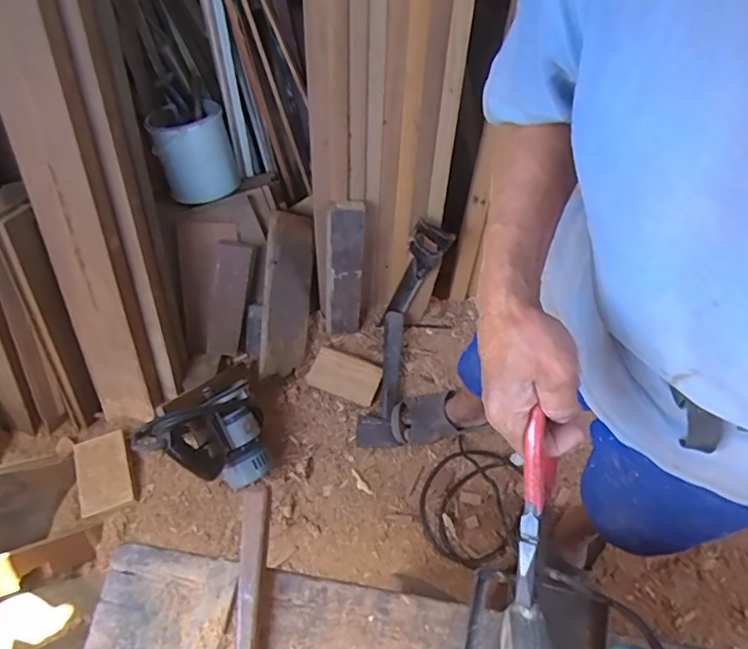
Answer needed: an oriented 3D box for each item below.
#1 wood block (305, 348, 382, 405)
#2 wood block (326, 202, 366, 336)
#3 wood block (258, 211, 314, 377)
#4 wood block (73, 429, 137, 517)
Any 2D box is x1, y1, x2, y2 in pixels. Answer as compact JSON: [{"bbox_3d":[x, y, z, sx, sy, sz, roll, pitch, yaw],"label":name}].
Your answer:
[{"bbox_3d":[-0.073,0.125,1.335,0.170,0.022,0.105,18,63,8],"label":"wood block"},{"bbox_3d":[-0.071,-0.123,1.289,0.091,0.365,0.048,6,41,1],"label":"wood block"},{"bbox_3d":[-0.209,-0.073,1.310,0.035,0.137,0.393,7,91,42],"label":"wood block"},{"bbox_3d":[-0.580,0.318,1.156,0.107,0.046,0.163,-17,64,-10],"label":"wood block"}]

